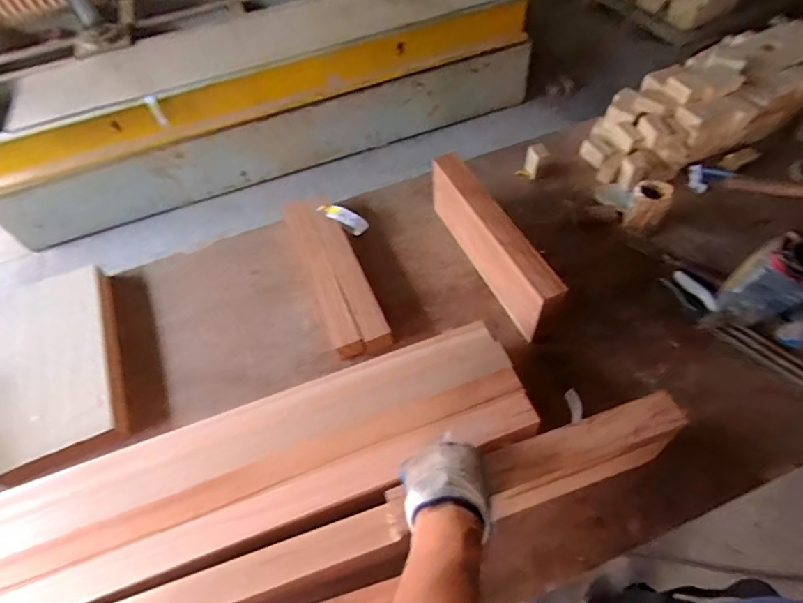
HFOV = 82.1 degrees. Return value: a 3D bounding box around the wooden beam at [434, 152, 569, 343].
[{"bbox_3d":[0.156,-0.105,0.812,0.048,0.135,0.351,-24,57,-11],"label":"wooden beam"}]

